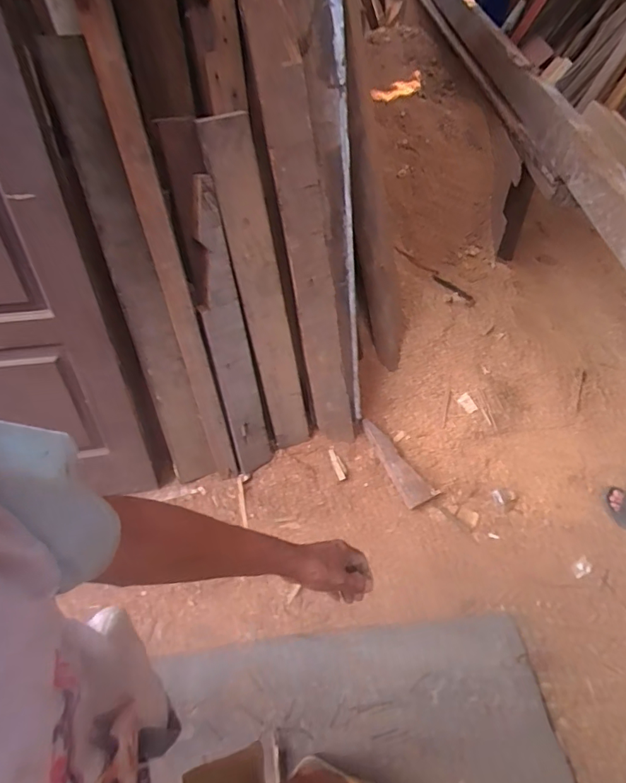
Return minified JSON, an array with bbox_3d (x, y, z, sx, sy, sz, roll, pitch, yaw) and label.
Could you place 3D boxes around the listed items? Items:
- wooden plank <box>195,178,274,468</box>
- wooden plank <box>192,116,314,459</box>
[{"bbox_3d":[-0.224,-0.117,1.234,0.110,0.841,0.027,-15,32,-14],"label":"wooden plank"},{"bbox_3d":[-0.134,-0.205,1.238,0.138,0.934,0.049,-23,36,-18],"label":"wooden plank"}]

